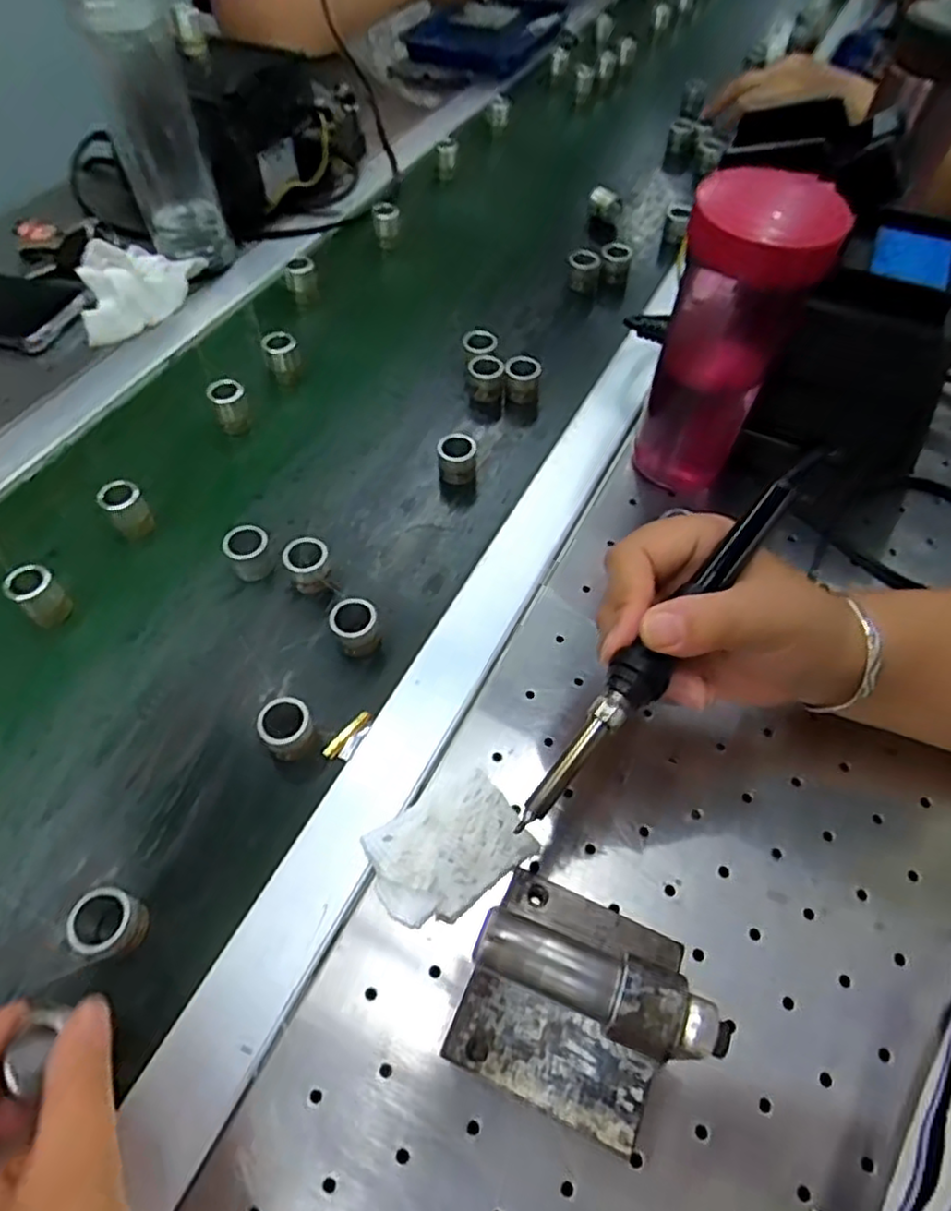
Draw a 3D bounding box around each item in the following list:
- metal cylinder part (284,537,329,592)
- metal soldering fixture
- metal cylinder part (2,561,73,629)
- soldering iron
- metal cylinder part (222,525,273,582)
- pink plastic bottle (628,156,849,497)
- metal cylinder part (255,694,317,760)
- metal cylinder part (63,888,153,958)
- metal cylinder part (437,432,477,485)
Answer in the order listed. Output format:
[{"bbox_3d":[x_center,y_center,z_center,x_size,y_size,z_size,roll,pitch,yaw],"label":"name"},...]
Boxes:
[{"bbox_3d":[-0.098,-0.024,0.404,0.024,0.023,0.023,0,55,0],"label":"metal cylinder part"},{"bbox_3d":[0.038,0.138,0.248,0.075,0.103,0.076,21,58,13],"label":"metal soldering fixture"},{"bbox_3d":[-0.246,-0.006,0.386,0.019,0.034,0.022,40,64,23],"label":"metal cylinder part"},{"bbox_3d":[0.080,0.004,0.264,0.017,0.017,0.197,35,70,21],"label":"soldering iron"},{"bbox_3d":[-0.134,-0.030,0.410,0.024,0.024,0.027,-25,59,-17],"label":"metal cylinder part"},{"bbox_3d":[0.146,-0.147,0.403,0.065,0.179,0.086,17,57,11],"label":"pink plastic bottle"},{"bbox_3d":[-0.094,0.062,0.345,0.025,0.025,0.023,0,55,0],"label":"metal cylinder part"},{"bbox_3d":[-0.157,0.138,0.296,0.027,0.023,0.025,0,55,0],"label":"metal cylinder part"},{"bbox_3d":[-0.012,-0.096,0.454,0.024,0.028,0.023,0,55,0],"label":"metal cylinder part"}]

